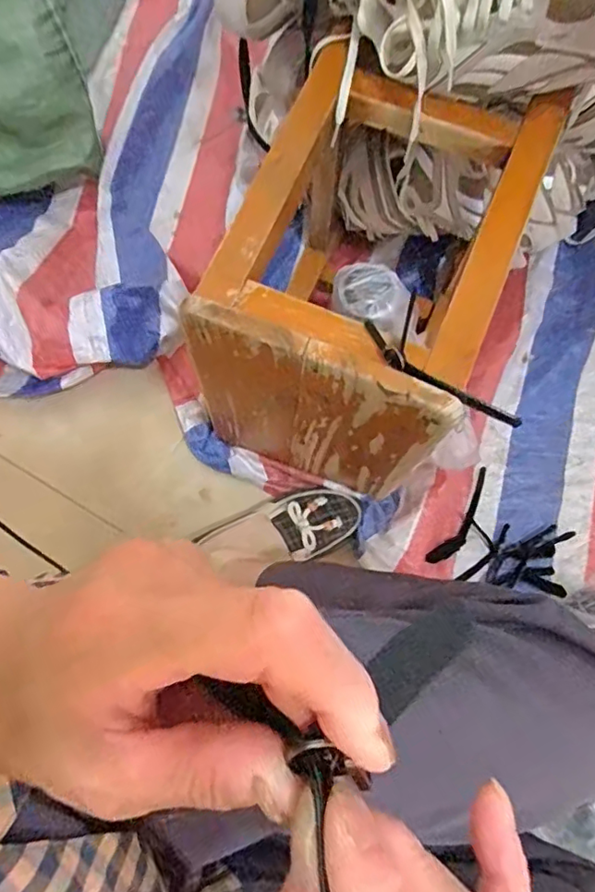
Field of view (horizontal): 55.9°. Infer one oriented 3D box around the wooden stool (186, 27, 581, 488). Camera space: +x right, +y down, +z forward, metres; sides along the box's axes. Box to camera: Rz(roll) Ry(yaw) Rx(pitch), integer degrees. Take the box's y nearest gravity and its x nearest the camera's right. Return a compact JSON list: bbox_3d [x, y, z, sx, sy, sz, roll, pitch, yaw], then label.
[{"bbox_3d":[0.067,-0.145,0.580,0.210,0.298,0.309,21,75,5],"label":"wooden stool"}]

